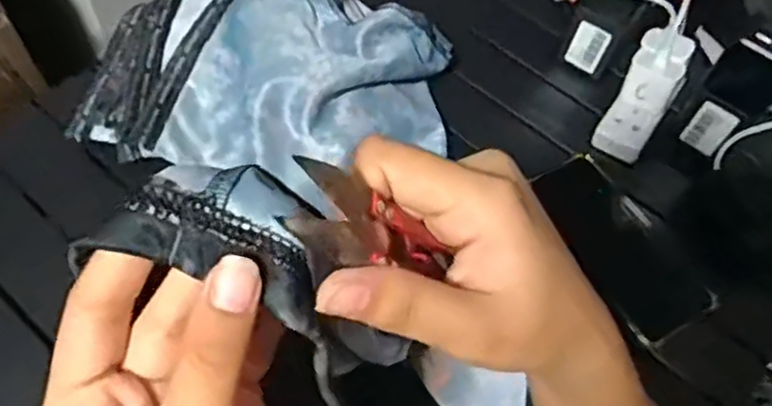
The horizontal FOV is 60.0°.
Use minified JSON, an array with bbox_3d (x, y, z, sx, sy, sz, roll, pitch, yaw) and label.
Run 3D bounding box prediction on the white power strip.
[{"bbox_3d":[0.228,-0.096,0.593,0.043,0.036,0.118,28,99,14],"label":"white power strip"}]

